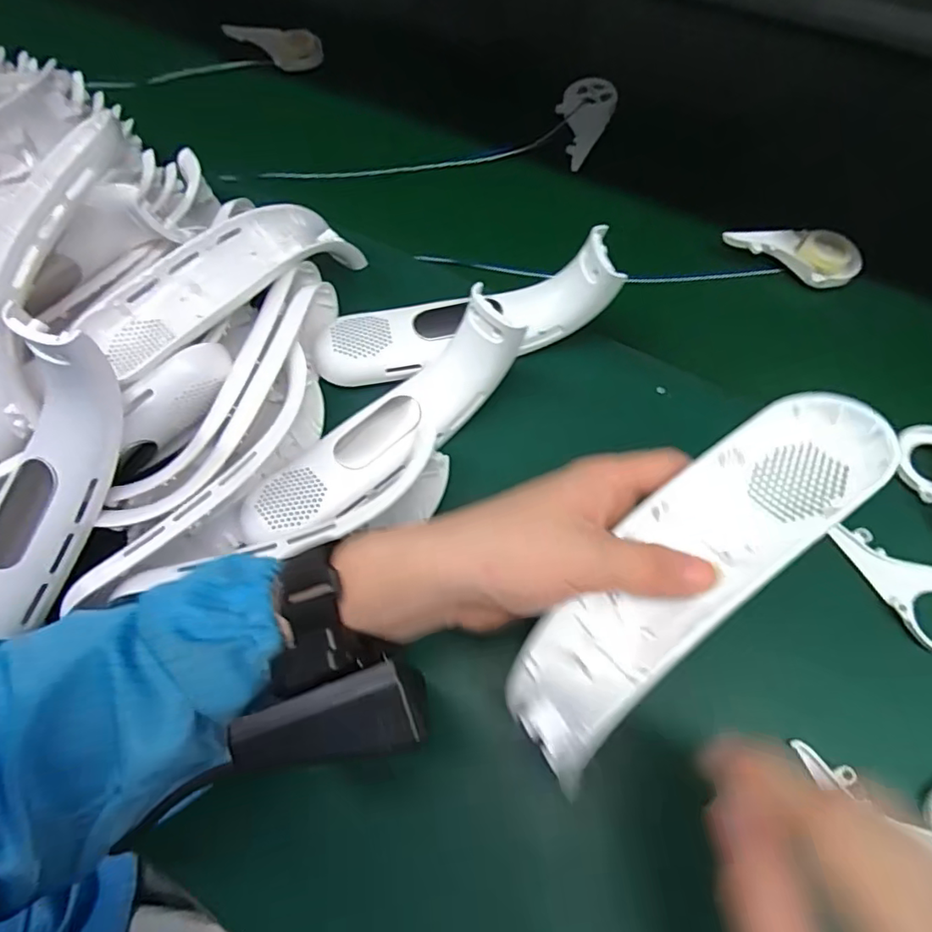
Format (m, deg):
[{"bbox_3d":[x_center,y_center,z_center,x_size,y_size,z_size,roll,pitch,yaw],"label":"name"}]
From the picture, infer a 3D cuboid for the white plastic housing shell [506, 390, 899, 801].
[{"bbox_3d":[0.090,0.044,0.237,0.195,0.050,0.056,-45,72,0],"label":"white plastic housing shell"}]

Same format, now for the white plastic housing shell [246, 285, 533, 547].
[{"bbox_3d":[-0.052,-0.022,0.340,0.183,0.058,0.051,-36,71,-12],"label":"white plastic housing shell"}]

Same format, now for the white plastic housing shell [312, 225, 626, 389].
[{"bbox_3d":[-0.006,-0.097,0.370,0.190,0.064,0.049,-11,68,-2],"label":"white plastic housing shell"}]

